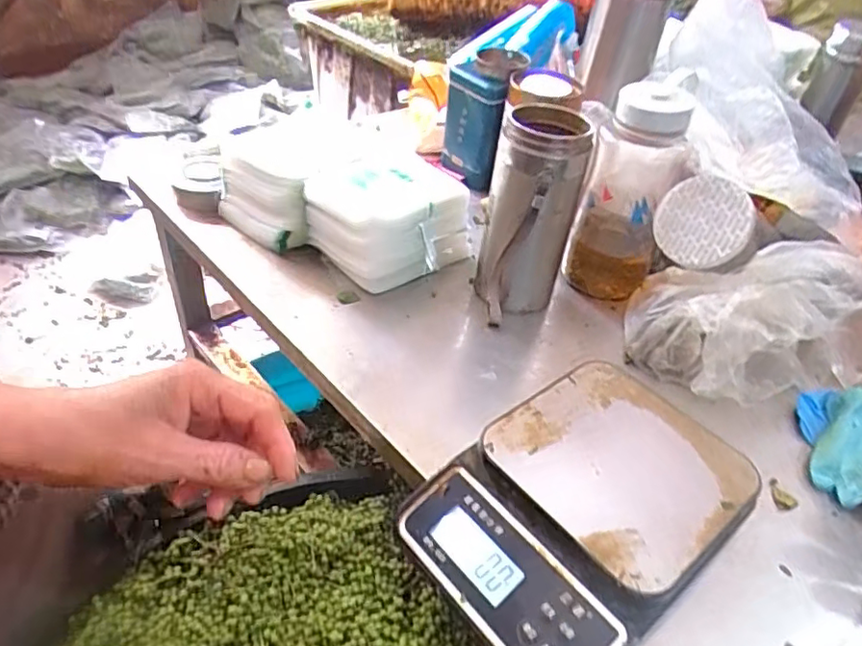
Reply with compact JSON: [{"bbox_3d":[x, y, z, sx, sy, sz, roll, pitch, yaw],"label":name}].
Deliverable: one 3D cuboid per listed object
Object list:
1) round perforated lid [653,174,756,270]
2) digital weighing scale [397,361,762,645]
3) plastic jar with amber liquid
[{"bbox_3d":[0.243,-0.091,0.537,0.079,0.081,0.007,7,-3,38],"label":"round perforated lid"},{"bbox_3d":[0.100,0.123,0.398,0.212,0.061,0.151,-25,49,-32],"label":"digital weighing scale"},{"bbox_3d":[0.207,-0.135,0.605,0.084,0.204,0.099,33,47,27],"label":"plastic jar with amber liquid"}]

